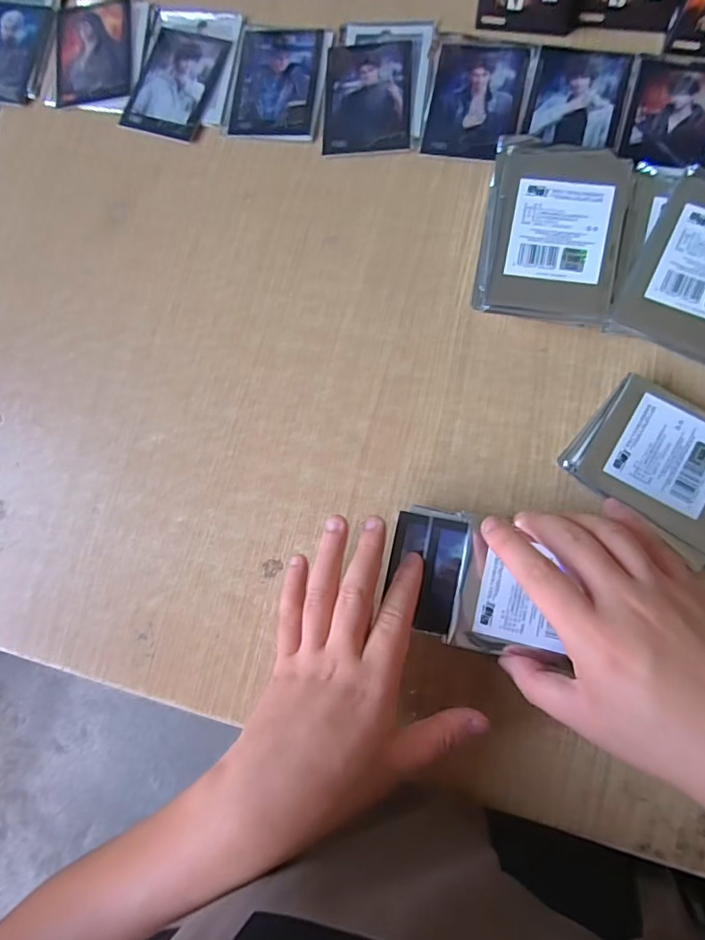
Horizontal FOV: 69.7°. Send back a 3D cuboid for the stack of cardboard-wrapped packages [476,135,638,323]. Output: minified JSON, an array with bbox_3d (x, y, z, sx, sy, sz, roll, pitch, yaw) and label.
[{"bbox_3d":[0.137,-0.164,0.350,0.089,0.043,0.123,9,84,8],"label":"stack of cardboard-wrapped packages"}]

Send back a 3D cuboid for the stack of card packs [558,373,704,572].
[{"bbox_3d":[0.211,-0.006,0.333,0.113,0.016,0.091,37,88,10],"label":"stack of card packs"}]

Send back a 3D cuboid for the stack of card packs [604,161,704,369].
[{"bbox_3d":[0.224,-0.136,0.339,0.097,0.039,0.115,22,85,9],"label":"stack of card packs"}]

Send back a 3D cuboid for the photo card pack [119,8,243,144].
[{"bbox_3d":[-0.142,-0.338,0.428,0.082,0.004,0.122,11,84,8],"label":"photo card pack"}]

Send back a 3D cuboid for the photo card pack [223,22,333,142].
[{"bbox_3d":[-0.061,-0.323,0.418,0.077,0.004,0.105,8,83,8],"label":"photo card pack"}]

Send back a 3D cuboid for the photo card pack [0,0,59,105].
[{"bbox_3d":[-0.307,-0.381,0.452,0.079,0.007,0.110,7,83,7],"label":"photo card pack"}]

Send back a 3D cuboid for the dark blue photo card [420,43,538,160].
[{"bbox_3d":[0.099,-0.290,0.394,0.073,0.004,0.096,10,84,8],"label":"dark blue photo card"}]

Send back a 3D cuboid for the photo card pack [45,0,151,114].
[{"bbox_3d":[-0.221,-0.364,0.439,0.083,0.004,0.109,4,83,7],"label":"photo card pack"}]

